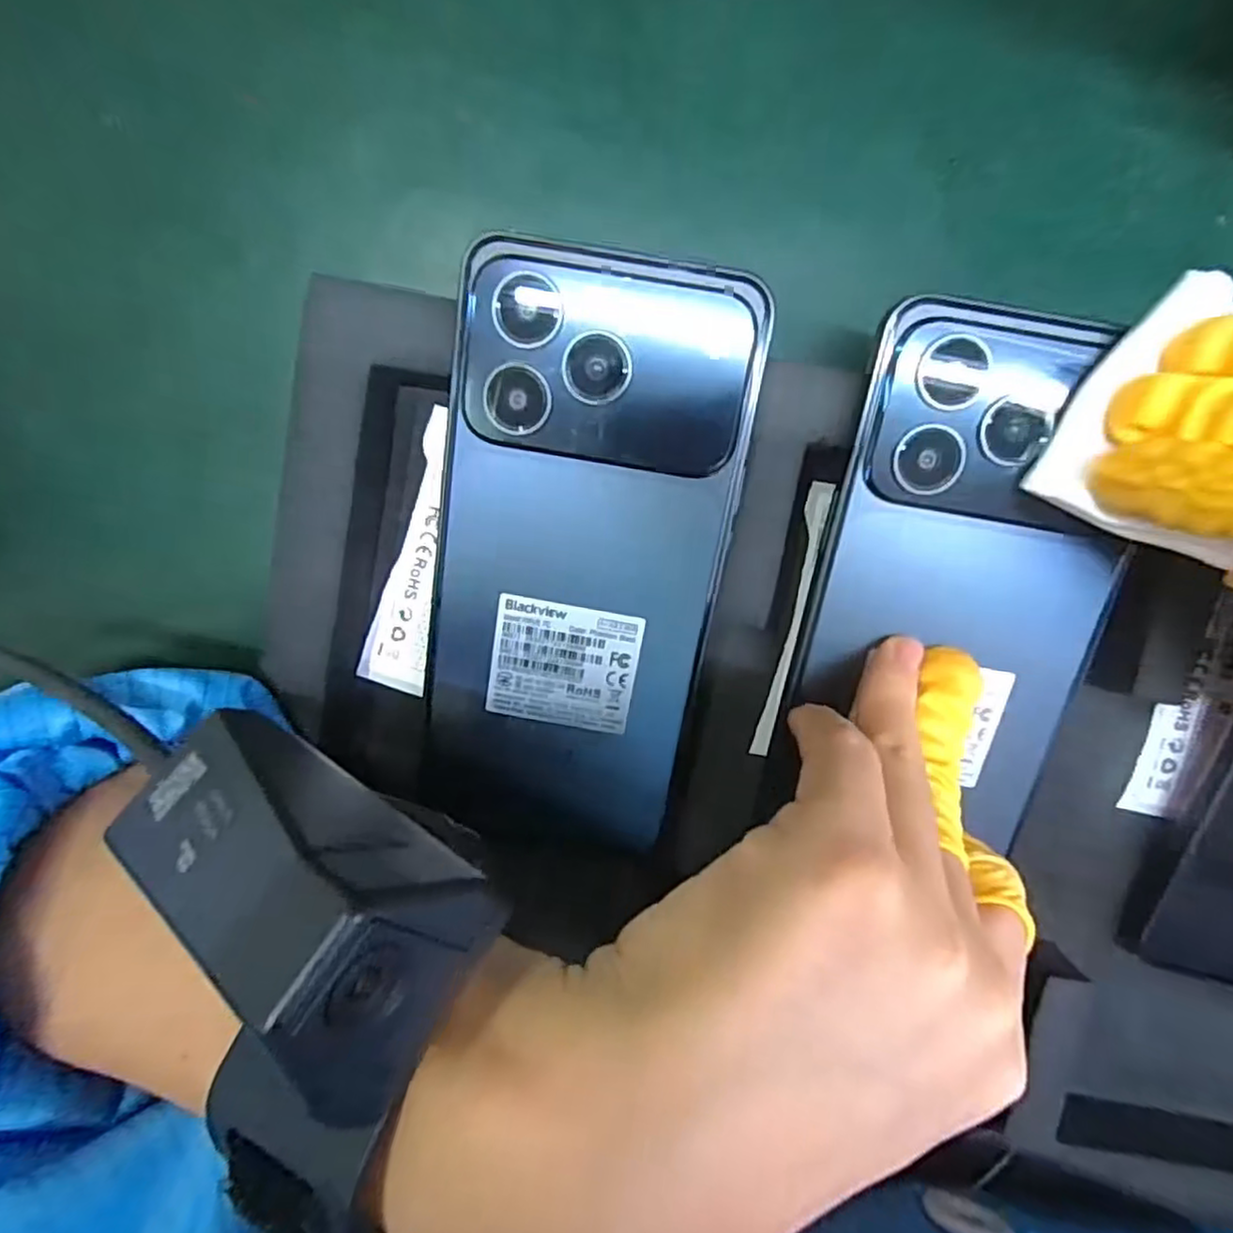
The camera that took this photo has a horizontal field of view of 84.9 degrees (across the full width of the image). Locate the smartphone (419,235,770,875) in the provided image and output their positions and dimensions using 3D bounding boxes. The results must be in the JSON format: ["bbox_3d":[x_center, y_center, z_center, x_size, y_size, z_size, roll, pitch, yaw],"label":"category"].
[{"bbox_3d":[-0.010,-0.009,0.179,0.074,0.005,0.156,10,107,0],"label":"smartphone"}]

